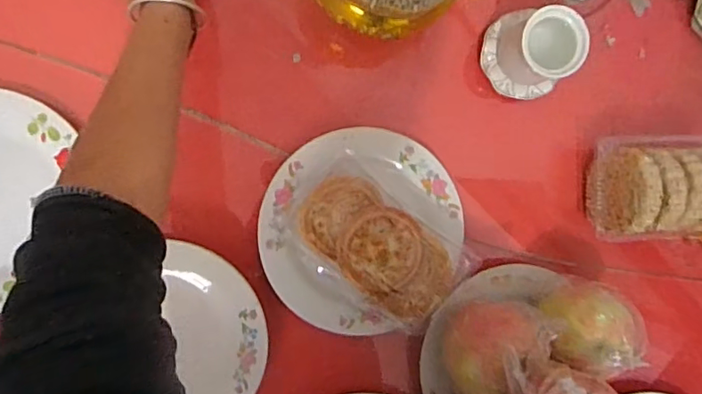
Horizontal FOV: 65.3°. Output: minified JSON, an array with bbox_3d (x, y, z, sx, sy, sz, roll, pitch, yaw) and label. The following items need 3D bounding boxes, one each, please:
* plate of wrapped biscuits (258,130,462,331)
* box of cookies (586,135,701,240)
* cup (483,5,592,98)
[{"bbox_3d":[0.013,0.030,0.508,0.184,0.063,0.192,0,93,-8],"label":"plate of wrapped biscuits"},{"bbox_3d":[0.308,-0.010,0.557,0.126,0.085,0.104,-2,94,-7],"label":"box of cookies"},{"bbox_3d":[0.175,-0.140,0.527,0.069,0.076,0.083,-40,97,-4],"label":"cup"}]

